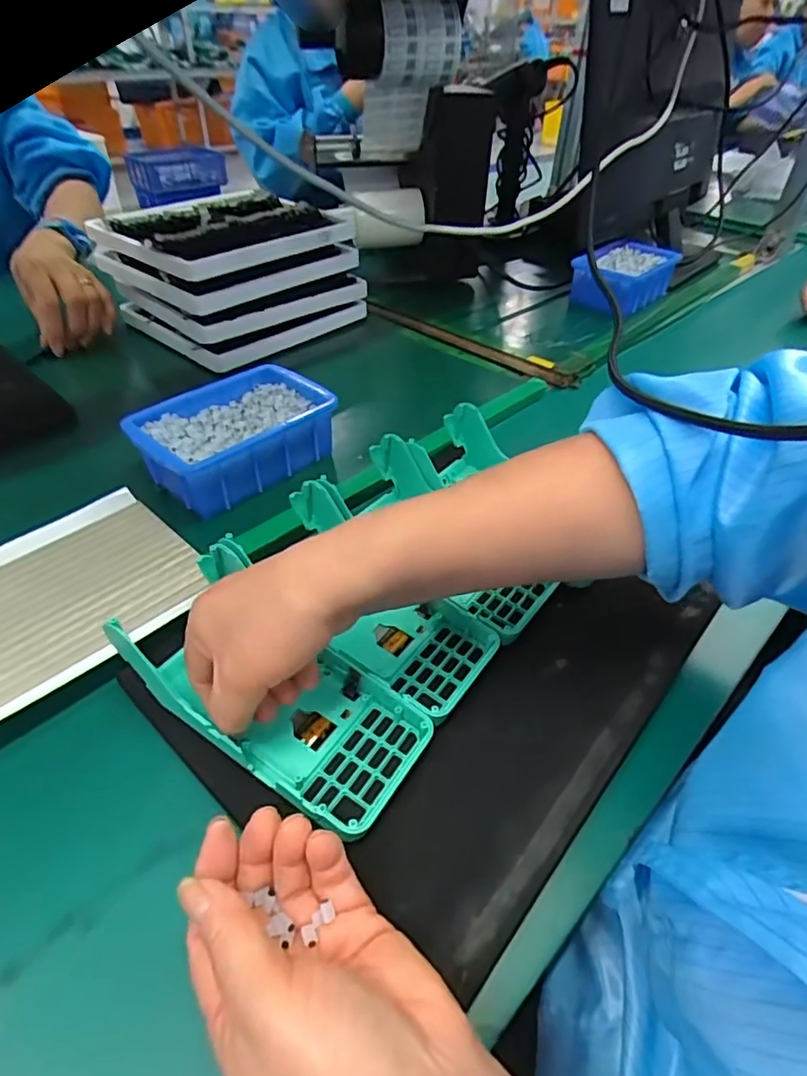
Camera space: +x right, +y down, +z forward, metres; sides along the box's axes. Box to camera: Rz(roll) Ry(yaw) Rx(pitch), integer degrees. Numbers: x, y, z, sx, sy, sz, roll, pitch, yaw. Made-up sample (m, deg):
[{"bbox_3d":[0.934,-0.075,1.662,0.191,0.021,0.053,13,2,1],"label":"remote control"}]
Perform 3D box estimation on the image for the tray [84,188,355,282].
[{"bbox_3d":[-0.197,-0.347,0.635,0.202,0.027,0.219,30,50,26],"label":"tray"}]

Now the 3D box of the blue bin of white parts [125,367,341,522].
[{"bbox_3d":[-0.136,-0.081,0.470,0.103,0.057,0.148,34,51,28],"label":"blue bin of white parts"}]

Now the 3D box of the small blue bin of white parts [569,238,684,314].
[{"bbox_3d":[0.298,-0.354,0.783,0.103,0.060,0.150,32,50,27],"label":"small blue bin of white parts"}]

